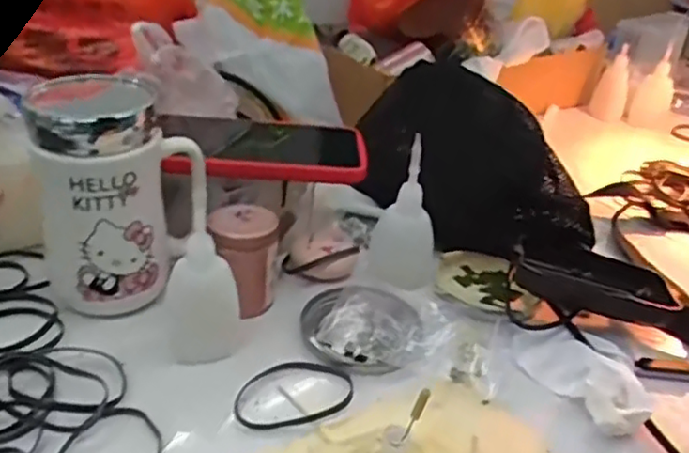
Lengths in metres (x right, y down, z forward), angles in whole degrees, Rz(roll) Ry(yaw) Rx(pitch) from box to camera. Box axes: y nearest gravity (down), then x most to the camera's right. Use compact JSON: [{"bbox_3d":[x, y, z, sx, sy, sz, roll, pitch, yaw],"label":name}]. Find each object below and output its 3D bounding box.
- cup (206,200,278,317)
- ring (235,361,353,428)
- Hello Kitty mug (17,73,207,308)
[{"bbox_3d":[-0.068,0.021,0.437,0.043,0.063,0.044,5,31,-3],"label":"cup"},{"bbox_3d":[-0.029,0.097,0.381,0.069,0.007,0.049,-1,32,-13],"label":"ring"},{"bbox_3d":[-0.144,-0.021,0.418,0.068,0.137,0.094,21,34,22],"label":"Hello Kitty mug"}]

